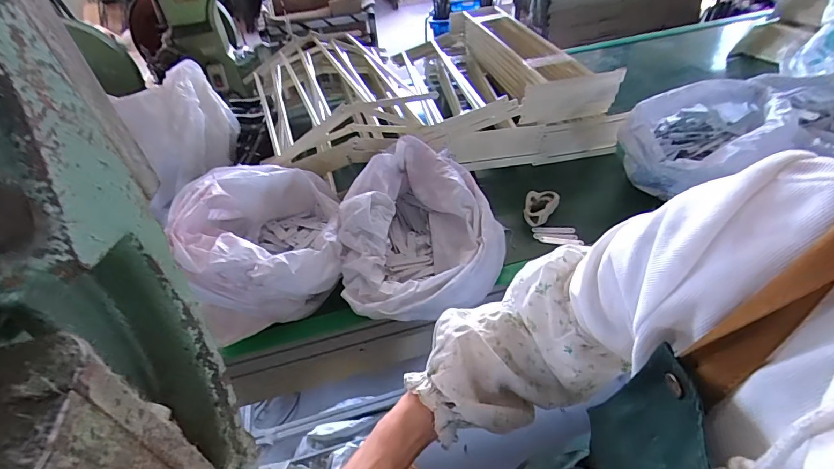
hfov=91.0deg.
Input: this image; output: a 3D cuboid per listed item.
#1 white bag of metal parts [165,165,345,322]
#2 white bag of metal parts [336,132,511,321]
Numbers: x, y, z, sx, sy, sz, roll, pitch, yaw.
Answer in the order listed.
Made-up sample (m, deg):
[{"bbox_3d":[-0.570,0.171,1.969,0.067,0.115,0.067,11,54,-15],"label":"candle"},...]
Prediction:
[{"bbox_3d":[-0.292,-0.004,0.774,0.280,0.189,0.297,-9,41,-2],"label":"white bag of metal parts"},{"bbox_3d":[-0.004,-0.028,0.806,0.299,0.154,0.381,-13,41,-7],"label":"white bag of metal parts"}]

